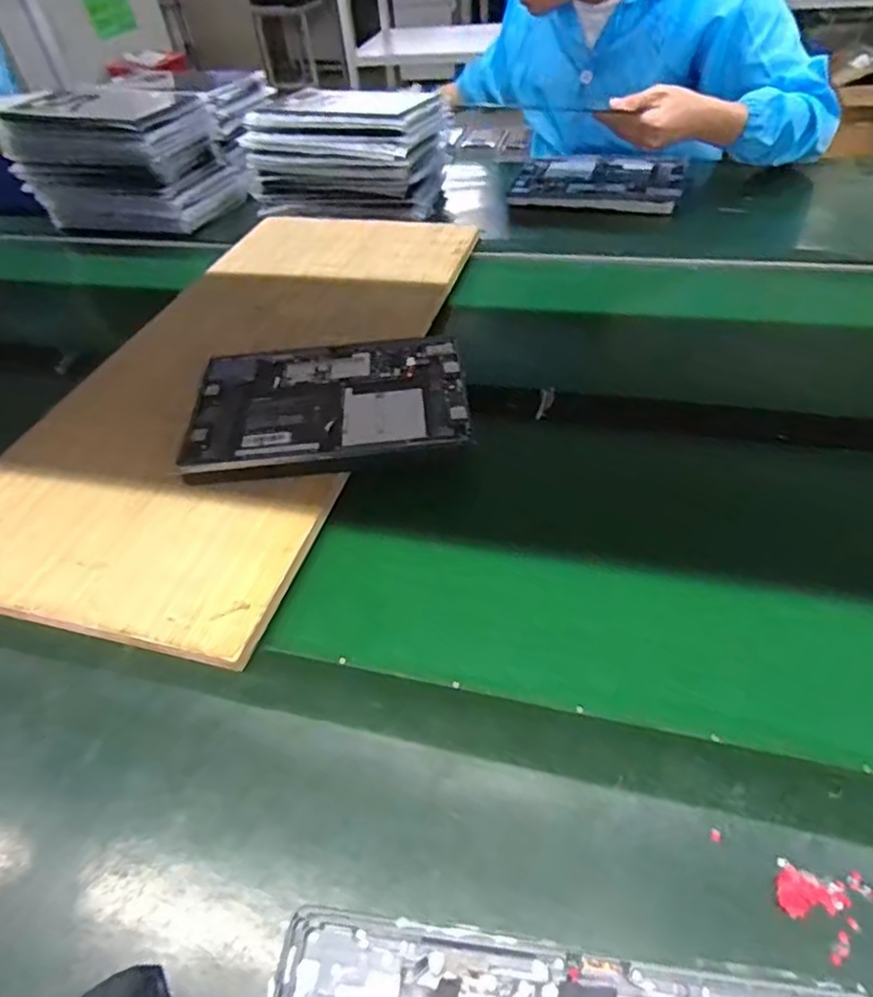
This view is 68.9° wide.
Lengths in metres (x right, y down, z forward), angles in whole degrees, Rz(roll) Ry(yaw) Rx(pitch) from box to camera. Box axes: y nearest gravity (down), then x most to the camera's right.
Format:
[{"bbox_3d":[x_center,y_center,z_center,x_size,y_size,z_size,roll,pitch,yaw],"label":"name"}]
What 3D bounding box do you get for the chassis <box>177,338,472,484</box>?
[{"bbox_3d":[-0.099,-0.091,0.598,0.250,0.020,0.172,-5,48,0],"label":"chassis"}]

